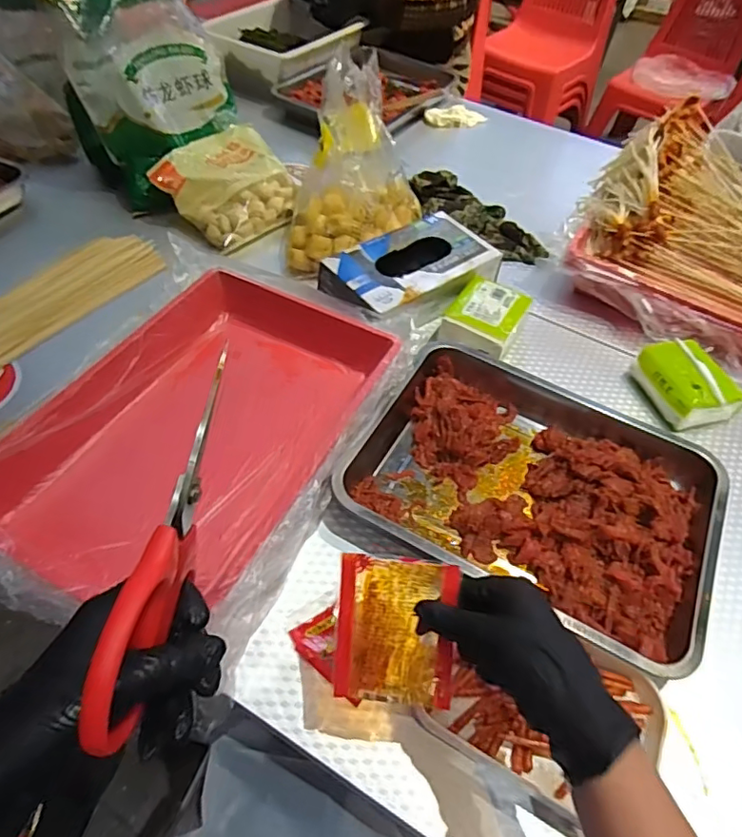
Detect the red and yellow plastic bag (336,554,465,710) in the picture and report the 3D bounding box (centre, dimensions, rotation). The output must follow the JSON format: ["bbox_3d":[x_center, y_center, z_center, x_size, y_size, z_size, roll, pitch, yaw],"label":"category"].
[{"bbox_3d":[0.017,0.148,0.383,0.081,0.013,0.095,3,81,9],"label":"red and yellow plastic bag"}]

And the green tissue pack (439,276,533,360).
[{"bbox_3d":[0.150,-0.130,0.709,0.093,0.050,0.113,25,54,14],"label":"green tissue pack"}]

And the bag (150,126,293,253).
[{"bbox_3d":[-0.208,-0.357,0.834,0.177,0.062,0.188,38,58,22],"label":"bag"}]

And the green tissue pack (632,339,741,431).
[{"bbox_3d":[0.384,-0.045,0.662,0.087,0.047,0.106,-11,54,-13],"label":"green tissue pack"}]

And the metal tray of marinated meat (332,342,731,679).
[{"bbox_3d":[0.170,0.064,0.565,0.340,0.053,0.277,26,55,15],"label":"metal tray of marinated meat"}]

